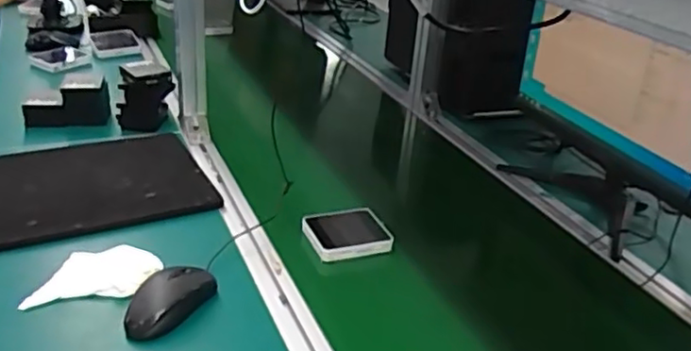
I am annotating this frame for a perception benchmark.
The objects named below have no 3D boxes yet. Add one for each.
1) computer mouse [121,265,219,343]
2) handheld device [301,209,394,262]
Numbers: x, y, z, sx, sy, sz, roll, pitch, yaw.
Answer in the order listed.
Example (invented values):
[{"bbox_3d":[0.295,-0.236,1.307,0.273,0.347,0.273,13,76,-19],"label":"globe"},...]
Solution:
[{"bbox_3d":[-0.187,0.127,0.671,0.058,0.032,0.102,20,29,23],"label":"computer mouse"},{"bbox_3d":[-0.002,0.074,0.830,0.095,0.024,0.086,-5,29,-24],"label":"handheld device"}]

